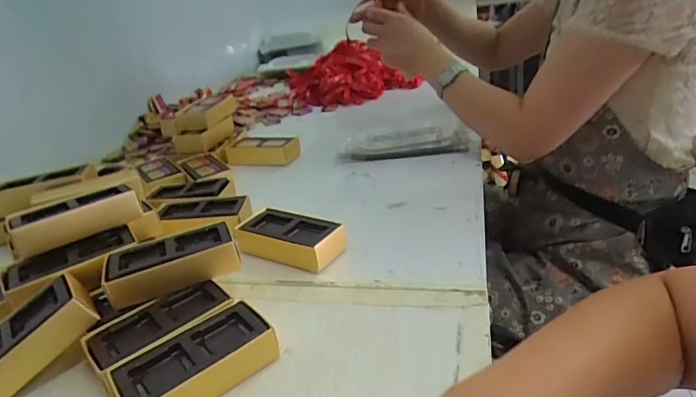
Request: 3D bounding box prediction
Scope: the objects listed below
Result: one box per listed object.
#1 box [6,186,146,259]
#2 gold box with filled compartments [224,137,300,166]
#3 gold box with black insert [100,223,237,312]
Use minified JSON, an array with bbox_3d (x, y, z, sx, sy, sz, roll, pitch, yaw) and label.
[{"bbox_3d":[-0.285,0.019,0.500,0.117,0.035,0.063,-24,30,-31],"label":"box"},{"bbox_3d":[-0.147,-0.087,0.835,0.112,0.031,0.069,3,28,22],"label":"gold box with filled compartments"},{"bbox_3d":[-0.166,0.062,0.454,0.113,0.037,0.052,-18,28,-20],"label":"gold box with black insert"}]

